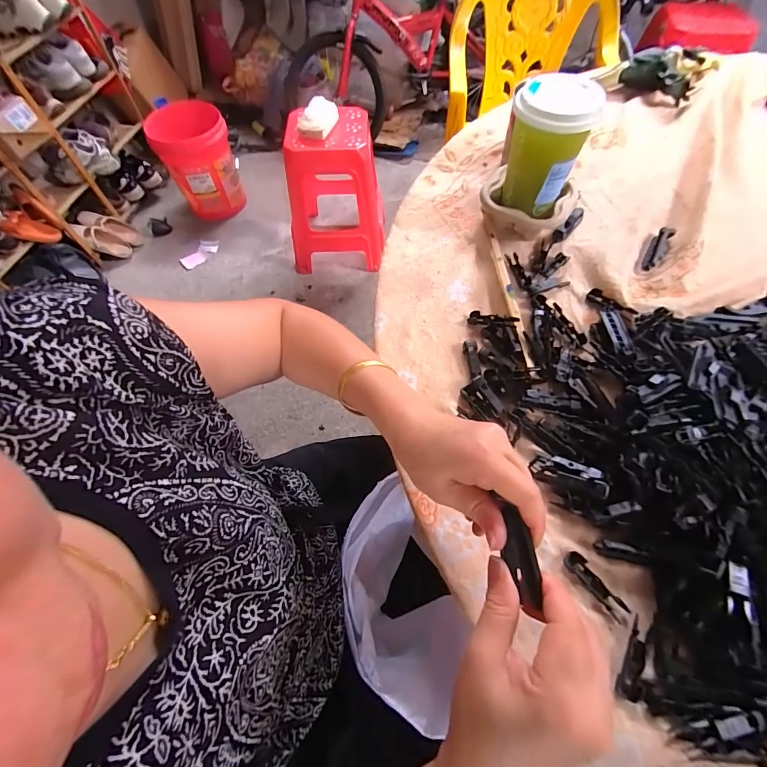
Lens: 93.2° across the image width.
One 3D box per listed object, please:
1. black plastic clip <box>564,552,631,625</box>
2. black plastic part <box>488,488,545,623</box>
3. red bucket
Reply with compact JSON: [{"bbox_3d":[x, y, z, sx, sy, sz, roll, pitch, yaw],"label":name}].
[{"bbox_3d":[0.169,0.161,0.289,0.015,0.008,0.054,-37,65,-15],"label":"black plastic clip"},{"bbox_3d":[0.086,0.109,0.227,0.017,0.009,0.070,-11,81,-2],"label":"black plastic part"},{"bbox_3d":[-0.732,-0.905,1.487,0.266,0.357,0.257,-19,62,-6],"label":"red bucket"}]

